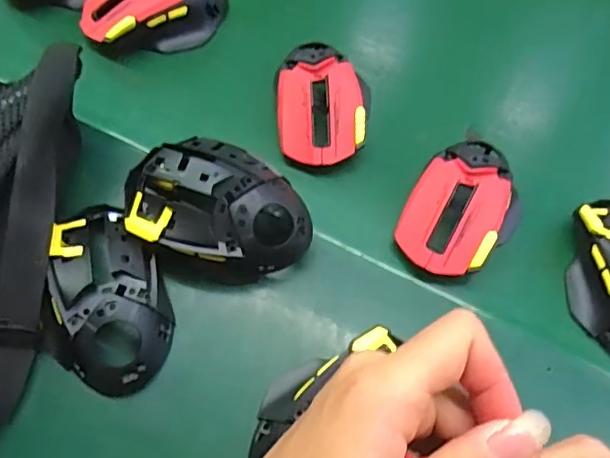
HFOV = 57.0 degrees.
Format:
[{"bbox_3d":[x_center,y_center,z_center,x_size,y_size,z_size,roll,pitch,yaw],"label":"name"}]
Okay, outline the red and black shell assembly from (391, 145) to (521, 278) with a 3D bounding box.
[{"bbox_3d":[0.111,-0.017,0.397,0.069,0.049,0.110,24,56,11],"label":"red and black shell assembly"}]

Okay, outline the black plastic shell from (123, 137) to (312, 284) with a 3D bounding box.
[{"bbox_3d":[-0.052,-0.017,0.368,0.113,0.067,0.088,13,55,4],"label":"black plastic shell"}]

